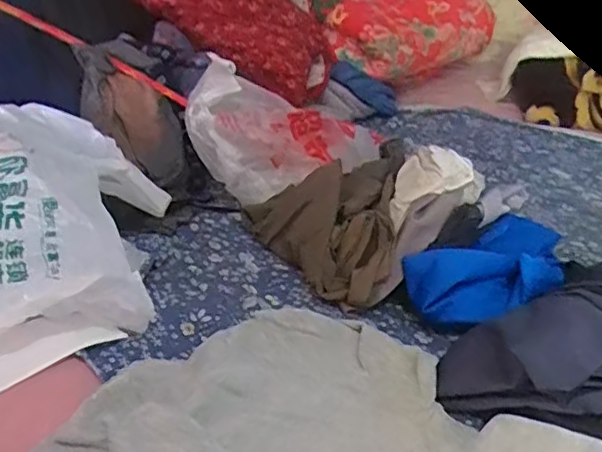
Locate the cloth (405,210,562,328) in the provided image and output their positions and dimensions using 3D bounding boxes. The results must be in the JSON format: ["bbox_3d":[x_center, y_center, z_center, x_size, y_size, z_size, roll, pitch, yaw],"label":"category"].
[{"bbox_3d":[0.226,0.052,0.693,0.217,0.059,0.119,-15,30,-31],"label":"cloth"}]

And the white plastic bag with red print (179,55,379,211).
[{"bbox_3d":[-0.018,-0.124,0.885,0.285,0.171,0.097,-4,27,-13],"label":"white plastic bag with red print"}]

